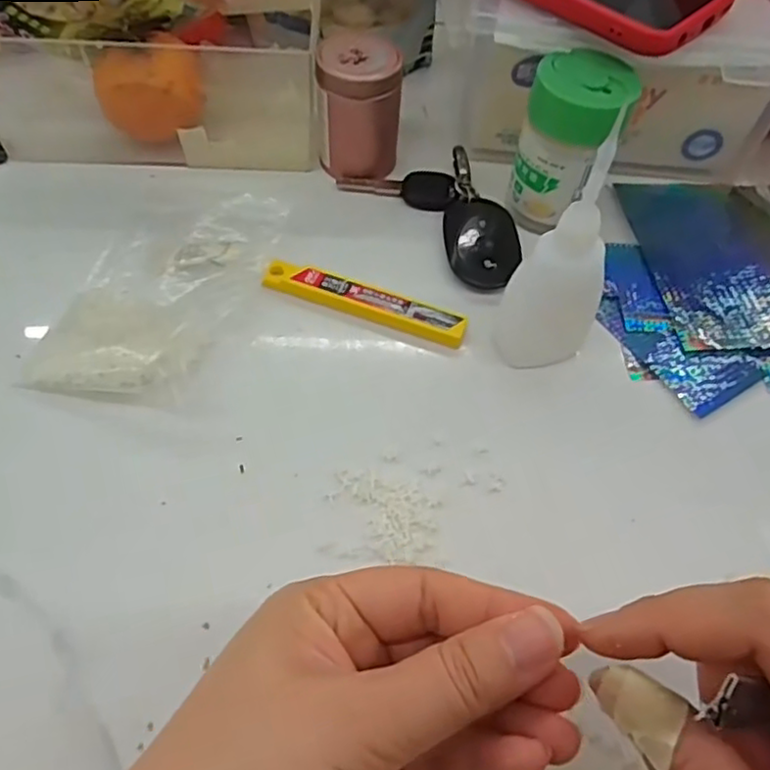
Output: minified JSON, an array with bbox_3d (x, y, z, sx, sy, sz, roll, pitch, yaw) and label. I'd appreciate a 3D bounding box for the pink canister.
[{"bbox_3d":[-0.013,-0.149,0.364,0.044,0.063,0.036,5,56,0],"label":"pink canister"}]

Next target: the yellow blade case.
[{"bbox_3d":[-0.011,-0.041,0.323,0.102,0.006,0.020,18,57,9],"label":"yellow blade case"}]

